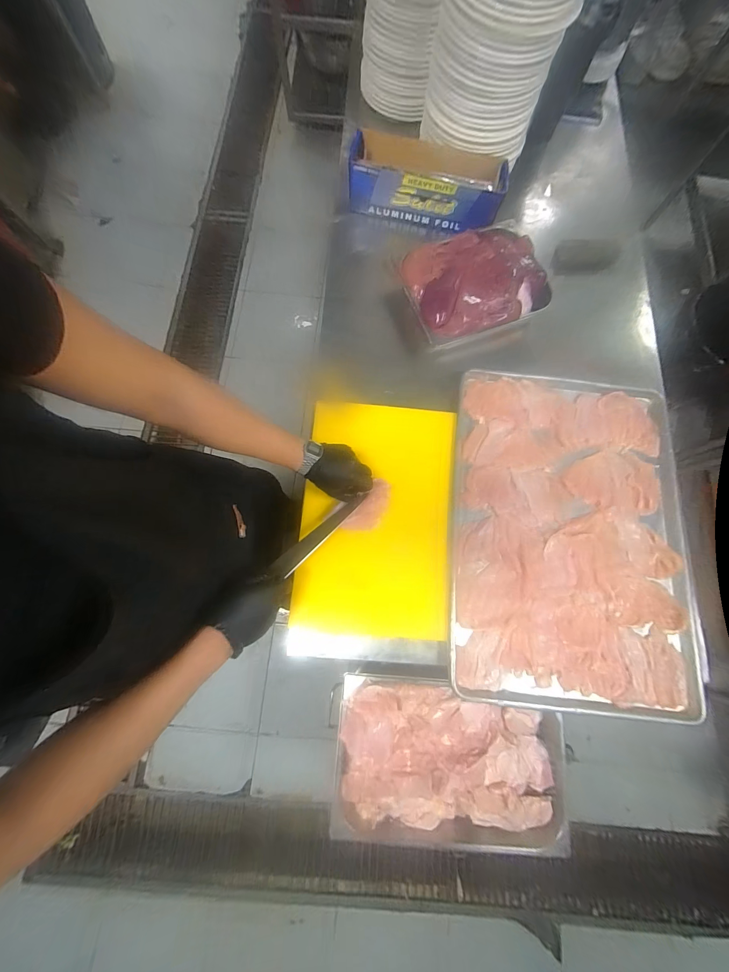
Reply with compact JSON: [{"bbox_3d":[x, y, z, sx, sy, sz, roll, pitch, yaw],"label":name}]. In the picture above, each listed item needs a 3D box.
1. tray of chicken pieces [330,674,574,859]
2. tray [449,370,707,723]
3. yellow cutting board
[{"bbox_3d":[0.203,0.635,0.761,0.534,0.073,0.328,5,77,0],"label":"tray of chicken pieces"},{"bbox_3d":[0.411,0.080,0.654,0.470,0.028,0.652,7,77,0],"label":"tray"},{"bbox_3d":[0.027,0.050,0.637,0.287,0.029,0.443,5,77,0],"label":"yellow cutting board"}]

